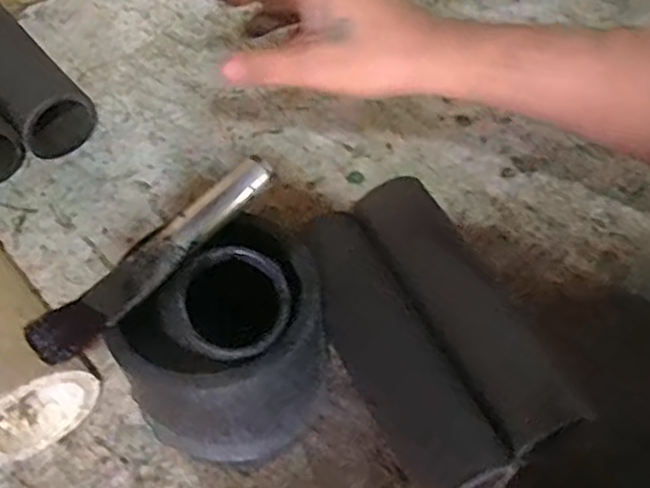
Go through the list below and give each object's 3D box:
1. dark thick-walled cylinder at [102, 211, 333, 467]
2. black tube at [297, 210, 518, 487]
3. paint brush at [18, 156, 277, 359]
[{"bbox_3d":[-0.043,0.057,0.355,0.080,0.120,0.102,36,62,25],"label":"dark thick-walled cylinder"},{"bbox_3d":[0.036,0.063,0.400,0.048,0.041,0.178,-24,56,-15],"label":"black tube"},{"bbox_3d":[-0.081,0.005,0.338,0.138,0.021,0.023,-39,61,-23],"label":"paint brush"}]

